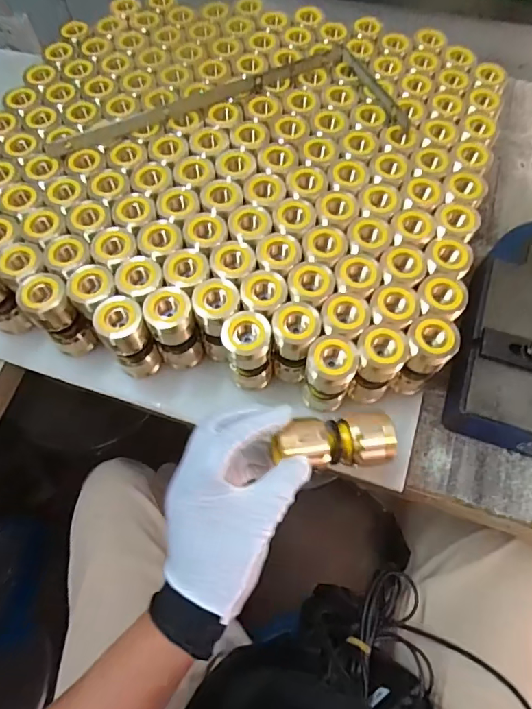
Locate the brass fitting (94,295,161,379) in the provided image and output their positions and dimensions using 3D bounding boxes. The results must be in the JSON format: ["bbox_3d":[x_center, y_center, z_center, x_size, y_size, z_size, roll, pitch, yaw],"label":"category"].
[{"bbox_3d":[-0.123,-0.012,0.427,0.032,0.103,0.037,41,72,19],"label":"brass fitting"}]

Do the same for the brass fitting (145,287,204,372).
[{"bbox_3d":[-0.084,-0.020,0.431,0.039,0.103,0.032,-21,65,-8],"label":"brass fitting"}]

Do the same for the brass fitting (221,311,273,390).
[{"bbox_3d":[-0.015,0.001,0.421,0.038,0.101,0.032,2,64,3],"label":"brass fitting"}]

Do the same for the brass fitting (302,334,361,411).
[{"bbox_3d":[0.056,0.021,0.414,0.040,0.099,0.043,-1,64,1],"label":"brass fitting"}]

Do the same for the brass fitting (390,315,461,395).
[{"bbox_3d":[0.141,0.002,0.420,0.041,0.101,0.049,35,70,17],"label":"brass fitting"}]

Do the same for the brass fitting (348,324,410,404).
[{"bbox_3d":[0.097,0.010,0.416,0.041,0.092,0.049,21,66,11],"label":"brass fitting"}]

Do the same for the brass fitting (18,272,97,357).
[{"bbox_3d":[-0.194,-0.034,0.439,0.038,0.102,0.041,-1,64,1],"label":"brass fitting"}]

